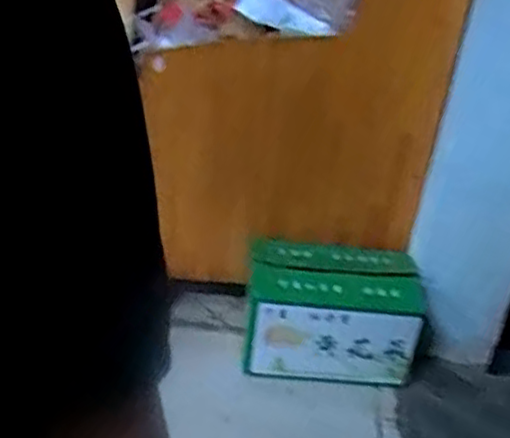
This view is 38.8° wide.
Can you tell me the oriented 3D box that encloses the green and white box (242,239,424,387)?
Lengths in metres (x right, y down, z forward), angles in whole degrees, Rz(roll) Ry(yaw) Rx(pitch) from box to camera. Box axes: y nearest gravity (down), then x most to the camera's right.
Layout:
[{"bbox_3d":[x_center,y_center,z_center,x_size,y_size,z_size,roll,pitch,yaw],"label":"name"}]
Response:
[{"bbox_3d":[0.205,0.257,1.952,0.451,0.263,0.284,5,28,-3],"label":"green and white box"}]

